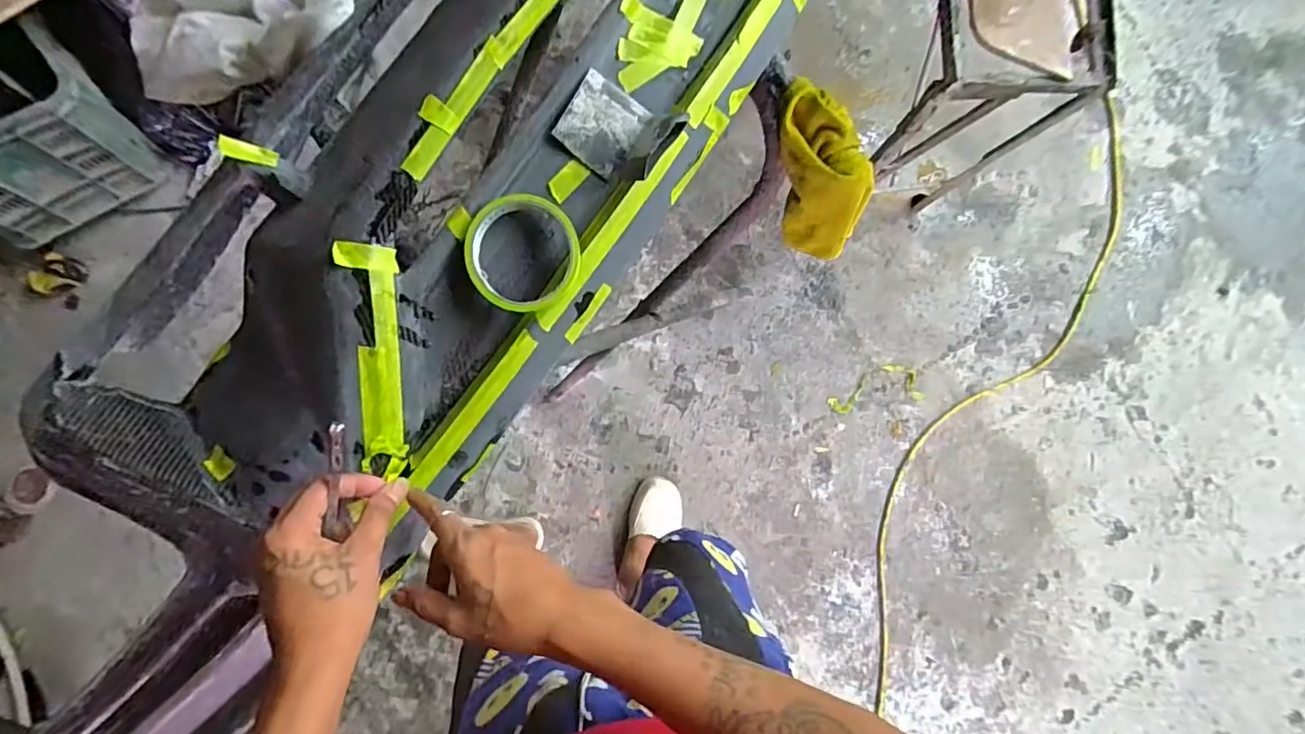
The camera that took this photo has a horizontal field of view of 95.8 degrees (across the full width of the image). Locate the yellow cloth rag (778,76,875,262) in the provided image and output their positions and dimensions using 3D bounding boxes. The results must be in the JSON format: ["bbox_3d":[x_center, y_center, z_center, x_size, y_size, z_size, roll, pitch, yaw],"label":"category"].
[{"bbox_3d":[0.186,-0.192,0.626,0.080,0.202,0.084,-28,54,-6],"label":"yellow cloth rag"}]

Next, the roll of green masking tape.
[{"bbox_3d":[-0.100,-0.088,0.460,0.085,0.023,0.087,0,87,-3],"label":"roll of green masking tape"}]

